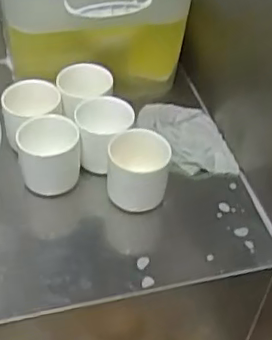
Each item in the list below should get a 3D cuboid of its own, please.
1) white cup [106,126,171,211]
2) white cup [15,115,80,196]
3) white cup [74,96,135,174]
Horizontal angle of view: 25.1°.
[{"bbox_3d":[0.002,0.004,0.643,0.061,0.083,0.058,3,47,-3],"label":"white cup"},{"bbox_3d":[-0.094,-0.016,0.658,0.064,0.076,0.056,-7,46,-14],"label":"white cup"},{"bbox_3d":[-0.036,-0.035,0.679,0.063,0.068,0.068,1,45,-7],"label":"white cup"}]

